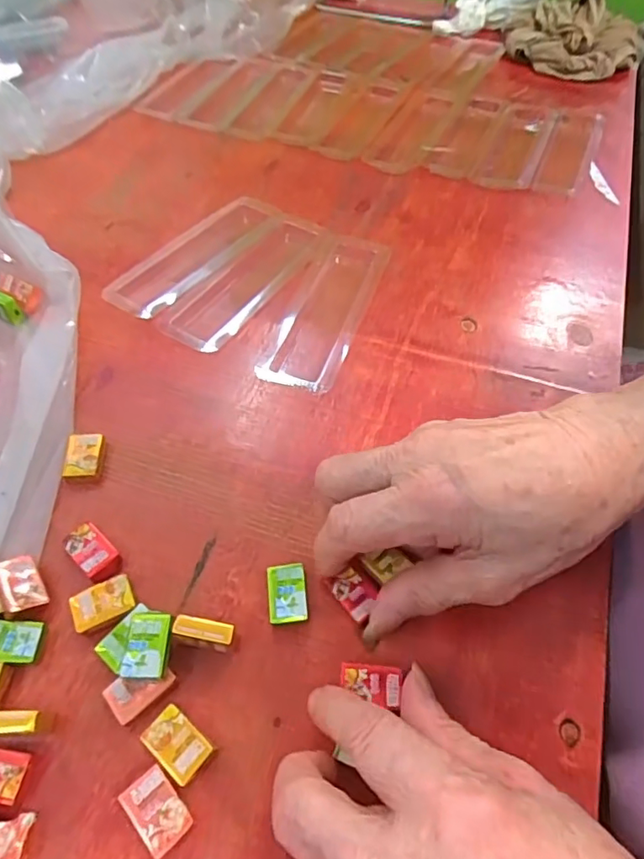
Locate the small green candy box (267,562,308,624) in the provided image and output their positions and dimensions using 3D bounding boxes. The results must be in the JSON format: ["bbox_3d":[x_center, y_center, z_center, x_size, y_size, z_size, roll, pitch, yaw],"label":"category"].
[{"bbox_3d":[-0.015,0.074,0.243,0.017,0.008,0.026,-5,56,-4],"label":"small green candy box"}]

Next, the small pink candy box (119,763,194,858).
[{"bbox_3d":[-0.060,0.139,0.199,0.017,0.009,0.025,-38,64,-23],"label":"small pink candy box"}]

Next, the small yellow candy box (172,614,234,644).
[{"bbox_3d":[-0.049,0.086,0.230,0.025,0.016,0.009,8,56,4],"label":"small yellow candy box"}]

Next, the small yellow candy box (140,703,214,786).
[{"bbox_3d":[-0.056,0.122,0.210,0.025,0.008,0.017,35,62,21],"label":"small yellow candy box"}]

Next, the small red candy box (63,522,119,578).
[{"bbox_3d":[-0.108,0.057,0.254,0.025,0.008,0.016,38,63,22],"label":"small red candy box"}]

